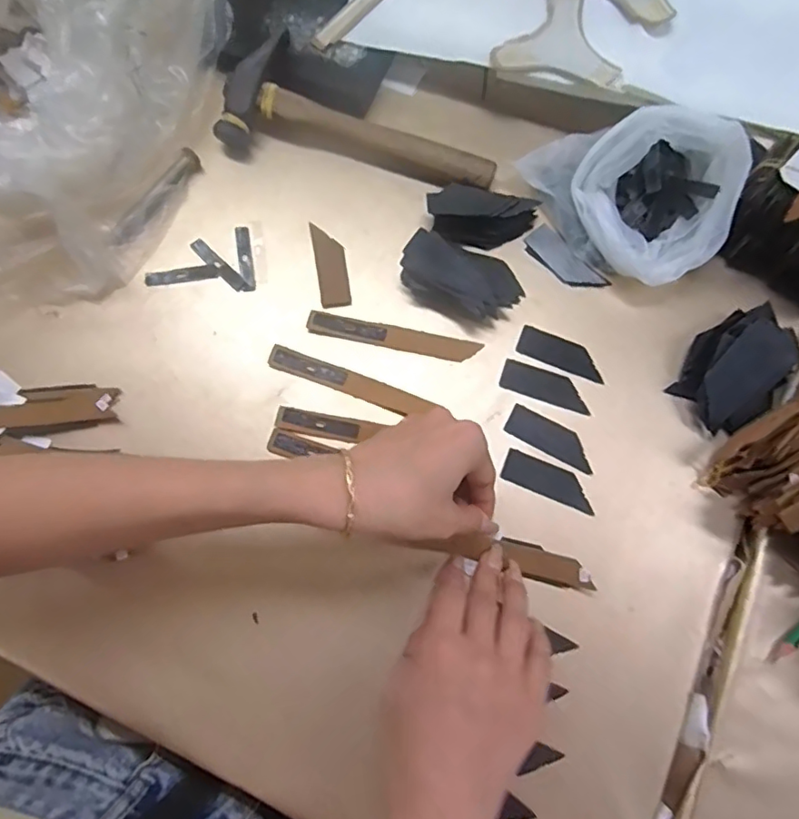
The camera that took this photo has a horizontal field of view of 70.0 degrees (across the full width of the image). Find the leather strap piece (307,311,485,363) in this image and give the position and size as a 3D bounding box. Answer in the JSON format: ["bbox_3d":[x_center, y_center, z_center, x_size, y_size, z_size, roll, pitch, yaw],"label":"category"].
[{"bbox_3d":[-0.005,-0.053,0.417,0.125,0.004,0.016,12,75,3],"label":"leather strap piece"}]

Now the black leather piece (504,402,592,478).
[{"bbox_3d":[0.106,0.020,0.396,0.063,0.004,0.022,28,77,7],"label":"black leather piece"}]

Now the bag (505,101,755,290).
[{"bbox_3d":[0.175,-0.164,0.410,0.111,0.074,0.142,-36,78,-9],"label":"bag"}]

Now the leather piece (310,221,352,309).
[{"bbox_3d":[-0.051,-0.109,0.433,0.023,0.004,0.068,-10,75,-3],"label":"leather piece"}]

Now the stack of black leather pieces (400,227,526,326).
[{"bbox_3d":[0.047,-0.100,0.417,0.085,0.034,0.056,24,76,6],"label":"stack of black leather pieces"}]

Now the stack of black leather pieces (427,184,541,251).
[{"bbox_3d":[0.063,-0.149,0.433,0.081,0.023,0.048,-3,75,-1],"label":"stack of black leather pieces"}]

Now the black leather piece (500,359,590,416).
[{"bbox_3d":[0.105,-0.017,0.409,0.063,0.004,0.024,19,76,5],"label":"black leather piece"}]

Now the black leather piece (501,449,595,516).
[{"bbox_3d":[0.104,0.049,0.396,0.064,0.004,0.023,21,76,5],"label":"black leather piece"}]

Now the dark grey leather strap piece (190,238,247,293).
[{"bbox_3d":[-0.137,-0.110,0.430,0.056,0.006,0.011,43,79,10],"label":"dark grey leather strap piece"}]

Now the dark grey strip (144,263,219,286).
[{"bbox_3d":[-0.164,-0.101,0.427,0.055,0.004,0.013,-5,75,-2],"label":"dark grey strip"}]

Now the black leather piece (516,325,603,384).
[{"bbox_3d":[0.119,-0.041,0.417,0.064,0.004,0.023,22,76,6],"label":"black leather piece"}]

